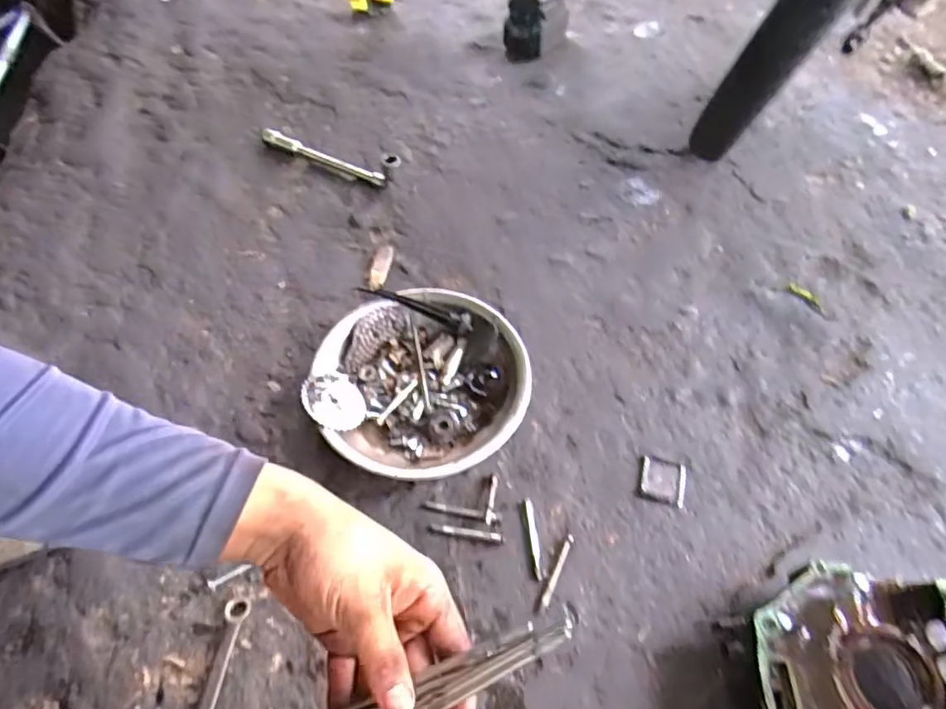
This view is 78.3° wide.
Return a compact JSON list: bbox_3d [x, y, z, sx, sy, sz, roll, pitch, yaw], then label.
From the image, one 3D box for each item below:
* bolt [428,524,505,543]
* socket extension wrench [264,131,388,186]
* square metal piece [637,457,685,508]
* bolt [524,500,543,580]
[{"bbox_3d":[-0.005,0.156,0.509,0.066,0.004,0.008,8,55,6],"label":"bolt"},{"bbox_3d":[-0.206,-0.275,0.806,0.201,0.024,0.023,24,58,17],"label":"socket extension wrench"},{"bbox_3d":[0.177,0.117,0.540,0.041,0.005,0.044,12,56,9],"label":"square metal piece"},{"bbox_3d":[0.053,0.160,0.507,0.008,0.006,0.069,-5,55,-3],"label":"bolt"}]

